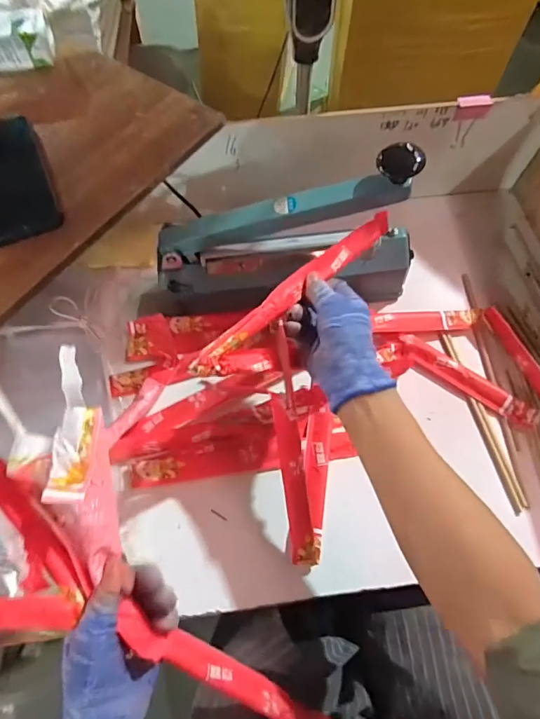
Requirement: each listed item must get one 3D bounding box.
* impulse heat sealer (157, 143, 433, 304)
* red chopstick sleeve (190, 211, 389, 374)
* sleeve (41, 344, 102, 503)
[{"bbox_3d":[0.021,-0.125,0.486,0.294,0.171,0.068,-9,66,-4],"label":"impulse heat sealer"},{"bbox_3d":[0.028,-0.067,0.405,0.249,0.019,0.024,-40,72,-21],"label":"red chopstick sleeve"},{"bbox_3d":[-0.145,0.044,0.325,0.033,0.015,0.118,-4,66,-1],"label":"sleeve"}]

